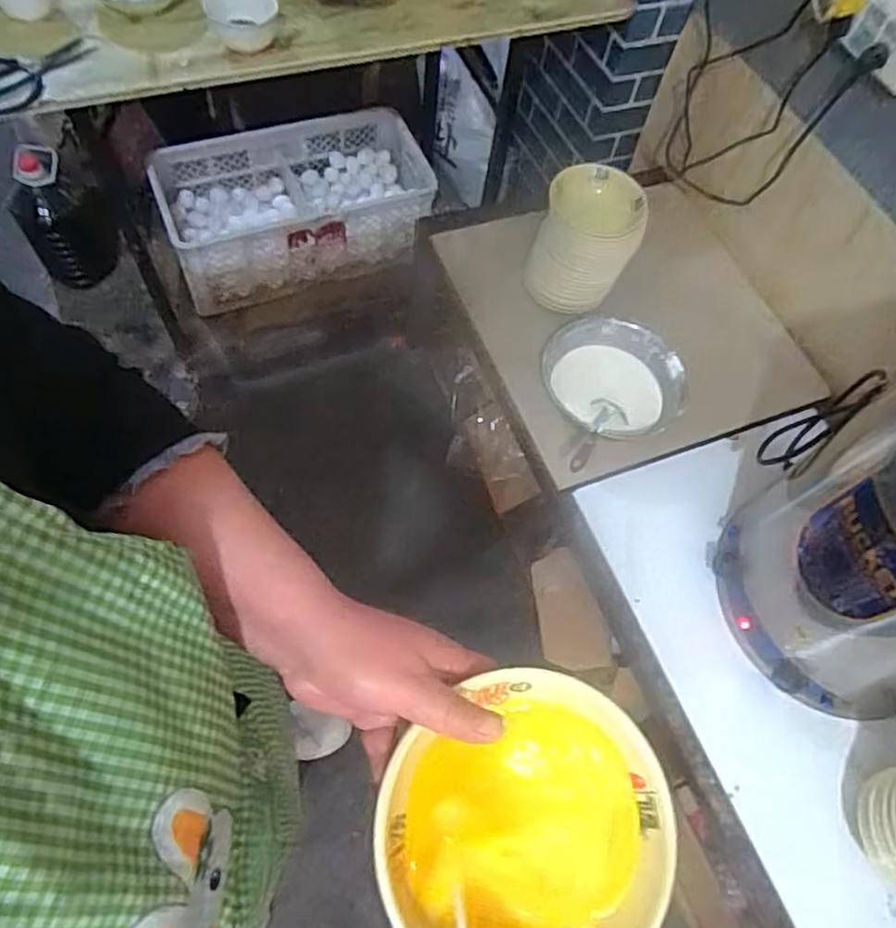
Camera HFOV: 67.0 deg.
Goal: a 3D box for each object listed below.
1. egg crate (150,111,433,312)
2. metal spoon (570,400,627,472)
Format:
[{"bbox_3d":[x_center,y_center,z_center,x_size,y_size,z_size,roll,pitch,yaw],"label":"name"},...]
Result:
[{"bbox_3d":[-0.385,-0.661,1.753,0.675,0.223,0.347,-14,65,-13],"label":"egg crate"},{"bbox_3d":[0.234,-0.038,1.073,0.060,0.039,0.214,23,34,13],"label":"metal spoon"}]

